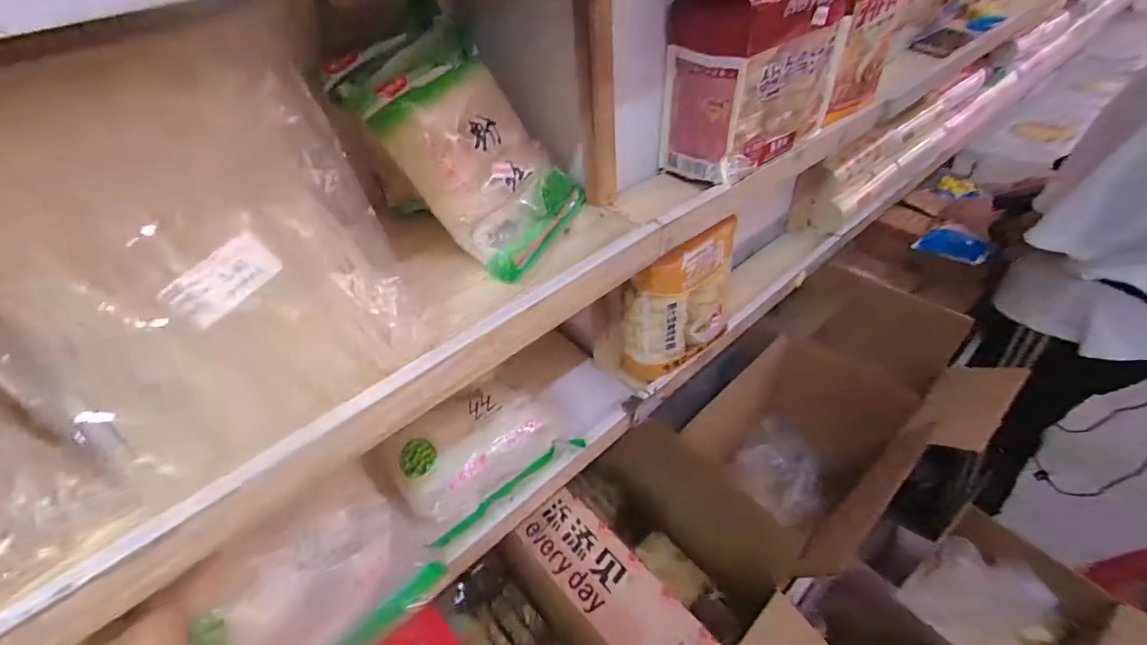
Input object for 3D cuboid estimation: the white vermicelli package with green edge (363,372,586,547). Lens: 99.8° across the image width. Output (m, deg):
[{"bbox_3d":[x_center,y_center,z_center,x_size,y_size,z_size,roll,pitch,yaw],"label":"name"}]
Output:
[{"bbox_3d":[-0.118,0.145,0.586,0.207,0.058,0.135,-32,48,-26],"label":"white vermicelli package with green edge"}]

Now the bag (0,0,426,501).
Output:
[{"bbox_3d":[-0.222,-0.035,0.287,0.205,0.220,0.083,-30,47,-24],"label":"bag"}]

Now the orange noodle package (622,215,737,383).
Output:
[{"bbox_3d":[0.150,-0.030,0.665,0.158,0.209,0.059,-29,47,-23],"label":"orange noodle package"}]

